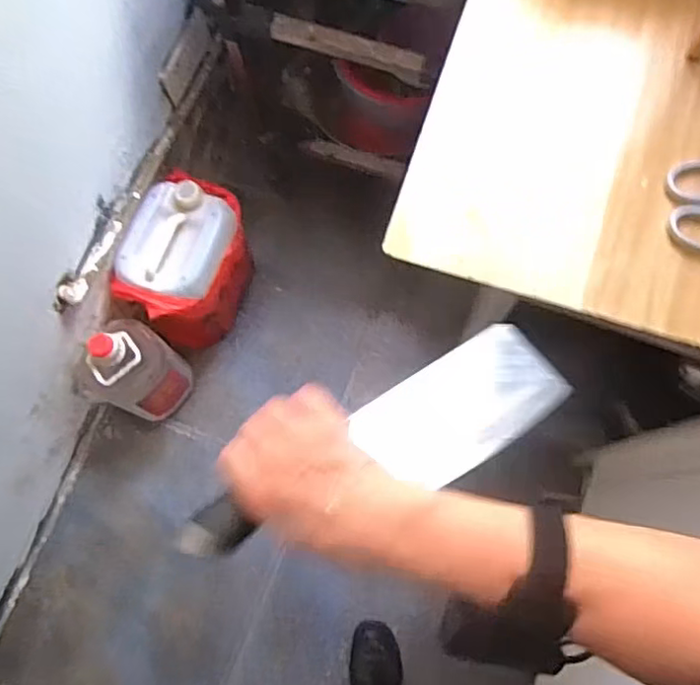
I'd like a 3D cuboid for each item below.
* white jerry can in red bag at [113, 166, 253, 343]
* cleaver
[{"bbox_3d":[-0.344,-0.154,1.348,0.195,0.321,0.321,22,76,7],"label":"white jerry can in red bag"},{"bbox_3d":[0.030,0.070,0.434,0.297,0.028,0.082,-22,74,-23],"label":"cleaver"}]

